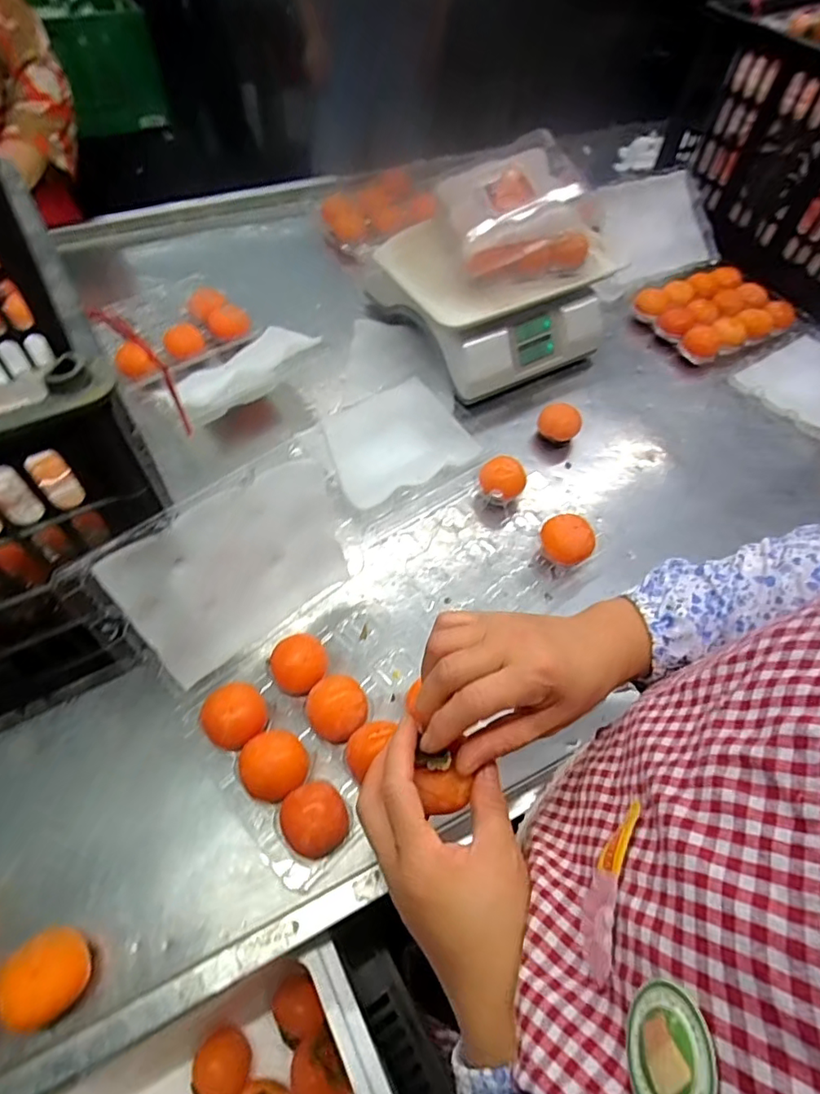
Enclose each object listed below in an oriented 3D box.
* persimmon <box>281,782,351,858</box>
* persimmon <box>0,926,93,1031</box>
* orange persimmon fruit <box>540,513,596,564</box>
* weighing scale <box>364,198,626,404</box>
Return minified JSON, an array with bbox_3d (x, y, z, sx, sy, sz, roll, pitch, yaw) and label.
[{"bbox_3d":[-0.076,0.219,0.438,0.051,0.034,0.051,2,56,-3],"label":"persimmon"},{"bbox_3d":[-0.249,0.297,0.377,0.049,0.041,0.047,2,56,-3],"label":"persimmon"},{"bbox_3d":[0.170,-0.004,0.600,0.057,0.052,0.053,29,59,15],"label":"orange persimmon fruit"},{"bbox_3d":[0.116,-0.362,0.779,0.296,0.128,0.270,-30,63,-21],"label":"weighing scale"}]

